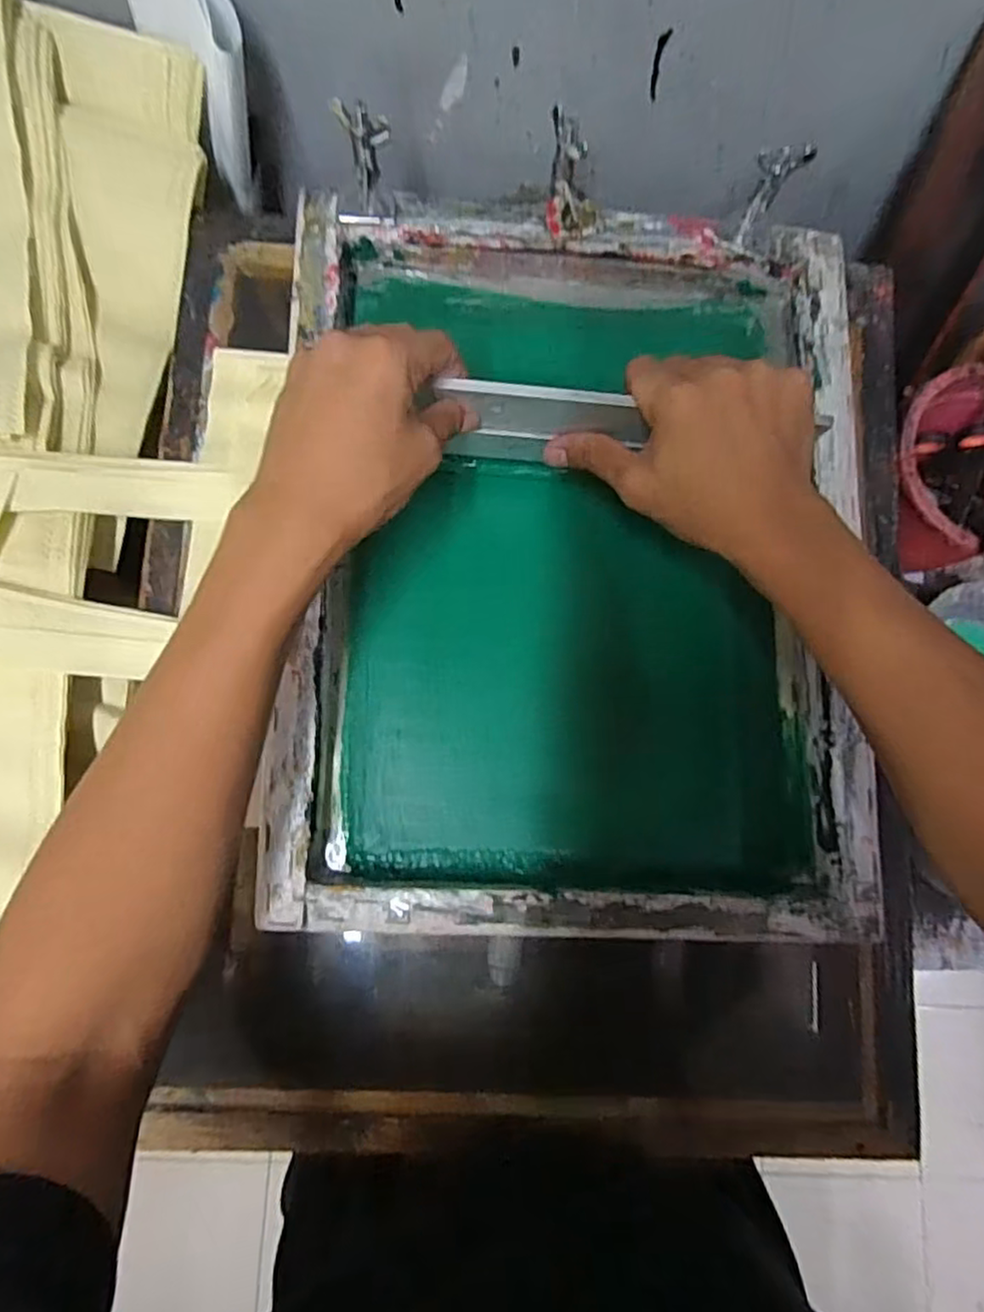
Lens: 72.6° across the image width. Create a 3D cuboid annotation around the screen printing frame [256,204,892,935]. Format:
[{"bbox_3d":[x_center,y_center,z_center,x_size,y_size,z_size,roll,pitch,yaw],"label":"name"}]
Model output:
[{"bbox_3d":[0.057,-0.059,0.424,0.358,0.062,0.437,2,81,-2],"label":"screen printing frame"}]

